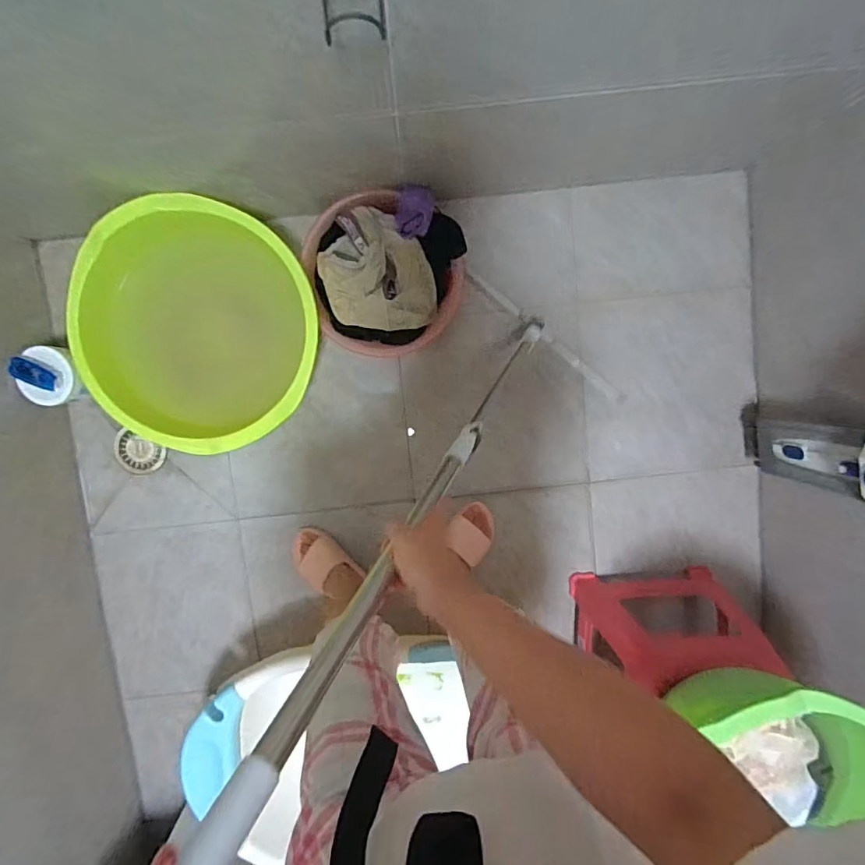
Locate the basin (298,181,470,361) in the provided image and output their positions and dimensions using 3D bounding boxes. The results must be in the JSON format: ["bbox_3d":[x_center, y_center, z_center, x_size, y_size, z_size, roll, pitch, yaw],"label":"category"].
[{"bbox_3d":[-0.092,-0.318,1.012,0.303,0.123,0.301,1,96,-2],"label":"basin"}]

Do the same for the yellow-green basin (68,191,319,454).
[{"bbox_3d":[-0.441,-0.204,0.978,0.436,0.188,0.443,0,96,-2],"label":"yellow-green basin"}]

